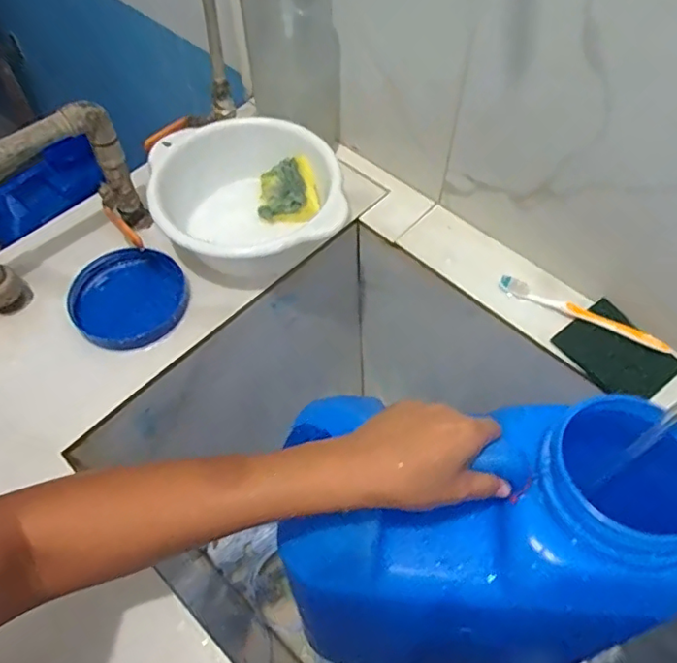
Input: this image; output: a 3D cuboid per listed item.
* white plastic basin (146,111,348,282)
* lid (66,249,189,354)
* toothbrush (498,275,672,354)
[{"bbox_3d":[-0.102,-0.146,0.629,0.182,0.079,0.221,-33,64,-19],"label":"white plastic basin"},{"bbox_3d":[-0.221,-0.037,0.599,0.114,0.025,0.119,-8,59,-5],"label":"lid"},{"bbox_3d":[0.253,-0.018,0.583,0.174,0.016,0.016,25,62,15],"label":"toothbrush"}]

